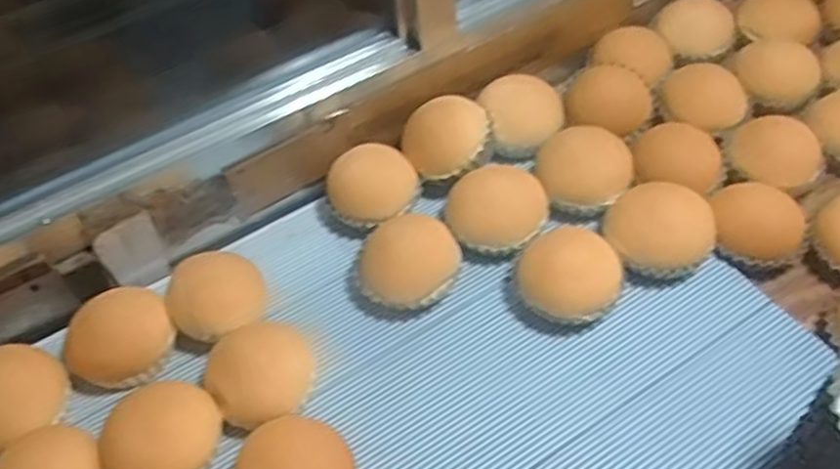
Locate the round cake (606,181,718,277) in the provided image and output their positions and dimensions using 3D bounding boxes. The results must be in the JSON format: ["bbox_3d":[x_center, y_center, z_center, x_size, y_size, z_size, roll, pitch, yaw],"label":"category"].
[{"bbox_3d":[0.221,-0.006,0.696,0.095,0.060,0.078,30,60,27],"label":"round cake"}]

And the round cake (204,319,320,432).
[{"bbox_3d":[-0.133,0.117,0.631,0.084,0.057,0.079,-3,51,4],"label":"round cake"}]

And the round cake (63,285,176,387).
[{"bbox_3d":[-0.267,0.094,0.670,0.091,0.045,0.083,-3,51,4],"label":"round cake"}]

